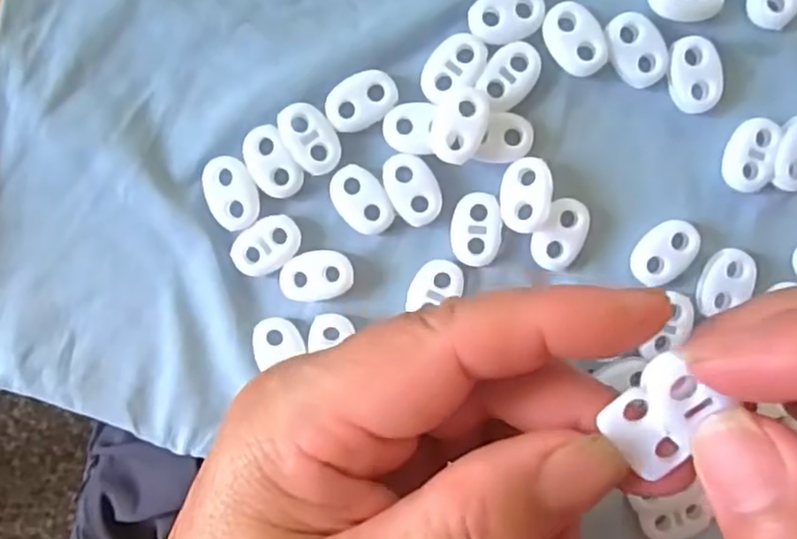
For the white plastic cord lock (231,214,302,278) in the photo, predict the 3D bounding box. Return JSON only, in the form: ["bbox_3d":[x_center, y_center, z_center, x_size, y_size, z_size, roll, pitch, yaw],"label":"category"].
[{"bbox_3d":[-0.040,-0.007,0.208,0.022,0.004,0.015,-35,94,3],"label":"white plastic cord lock"}]

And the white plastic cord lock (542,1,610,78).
[{"bbox_3d":[0.052,-0.068,0.201,0.015,0.004,0.022,-30,94,3],"label":"white plastic cord lock"}]

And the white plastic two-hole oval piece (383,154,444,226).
[{"bbox_3d":[0.005,-0.024,0.205,0.015,0.004,0.022,-28,94,3],"label":"white plastic two-hole oval piece"}]

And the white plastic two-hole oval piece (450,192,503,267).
[{"bbox_3d":[0.024,-0.012,0.206,0.015,0.004,0.022,4,95,0],"label":"white plastic two-hole oval piece"}]

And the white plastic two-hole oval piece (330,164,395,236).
[{"bbox_3d":[-0.011,-0.021,0.208,0.015,0.004,0.023,-39,94,4],"label":"white plastic two-hole oval piece"}]

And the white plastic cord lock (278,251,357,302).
[{"bbox_3d":[-0.025,0.002,0.209,0.022,0.006,0.015,-11,95,2],"label":"white plastic cord lock"}]

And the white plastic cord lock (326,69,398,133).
[{"bbox_3d":[-0.011,-0.050,0.203,0.022,0.004,0.015,-27,94,3],"label":"white plastic cord lock"}]

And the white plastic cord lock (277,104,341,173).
[{"bbox_3d":[-0.026,-0.039,0.204,0.014,0.004,0.022,-32,94,3],"label":"white plastic cord lock"}]

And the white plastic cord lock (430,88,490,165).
[{"bbox_3d":[0.018,-0.043,0.201,0.015,0.009,0.023,16,95,-1],"label":"white plastic cord lock"}]

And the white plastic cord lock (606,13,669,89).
[{"bbox_3d":[0.070,-0.065,0.201,0.015,0.004,0.022,-32,94,3],"label":"white plastic cord lock"}]

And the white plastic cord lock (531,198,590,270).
[{"bbox_3d":[0.050,-0.011,0.208,0.014,0.005,0.022,27,95,-2],"label":"white plastic cord lock"}]

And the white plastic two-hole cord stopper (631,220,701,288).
[{"bbox_3d":[0.082,-0.005,0.209,0.022,0.005,0.015,-44,93,4],"label":"white plastic two-hole cord stopper"}]

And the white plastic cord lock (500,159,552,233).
[{"bbox_3d":[0.038,-0.022,0.204,0.015,0.005,0.022,4,95,0],"label":"white plastic cord lock"}]

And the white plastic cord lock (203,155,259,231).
[{"bbox_3d":[-0.051,-0.023,0.206,0.015,0.004,0.022,-24,94,3],"label":"white plastic cord lock"}]

